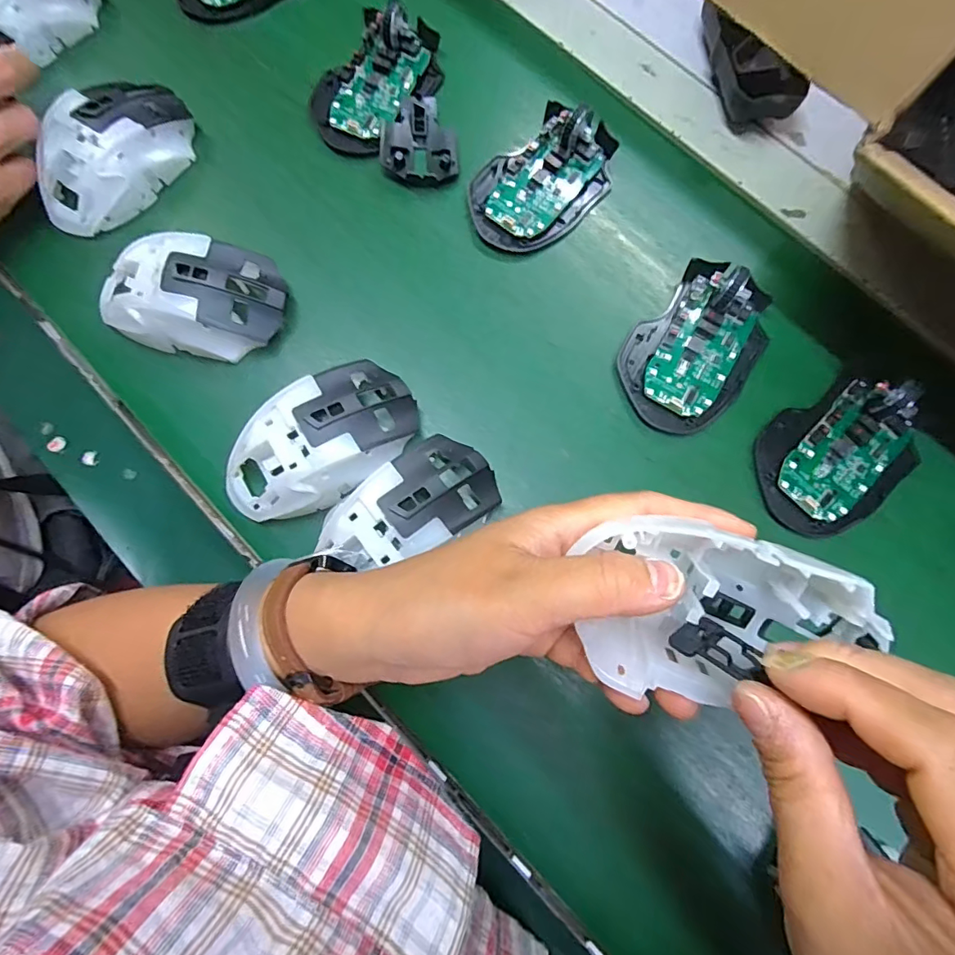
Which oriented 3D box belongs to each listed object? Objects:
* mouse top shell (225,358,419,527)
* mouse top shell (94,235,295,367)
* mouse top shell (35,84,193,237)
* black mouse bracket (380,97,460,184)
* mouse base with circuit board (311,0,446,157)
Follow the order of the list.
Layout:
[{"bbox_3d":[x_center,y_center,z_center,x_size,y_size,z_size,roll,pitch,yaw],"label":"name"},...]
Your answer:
[{"bbox_3d":[-0.086,-0.017,0.276,0.112,0.035,0.065,-38,81,-9],"label":"mouse top shell"},{"bbox_3d":[-0.174,-0.109,0.295,0.111,0.035,0.064,7,77,0],"label":"mouse top shell"},{"bbox_3d":[-0.231,-0.207,0.311,0.110,0.034,0.058,-43,82,-10],"label":"mouse top shell"},{"bbox_3d":[-0.039,-0.230,0.334,0.051,0.012,0.063,-1,77,-2],"label":"black mouse bracket"},{"bbox_3d":[-0.070,-0.280,0.338,0.066,0.028,0.116,34,79,6],"label":"mouse base with circuit board"}]

